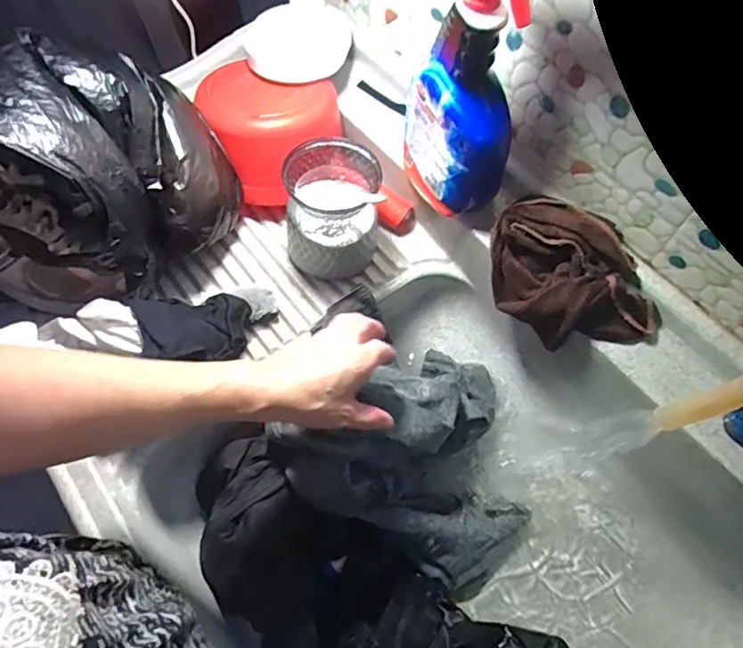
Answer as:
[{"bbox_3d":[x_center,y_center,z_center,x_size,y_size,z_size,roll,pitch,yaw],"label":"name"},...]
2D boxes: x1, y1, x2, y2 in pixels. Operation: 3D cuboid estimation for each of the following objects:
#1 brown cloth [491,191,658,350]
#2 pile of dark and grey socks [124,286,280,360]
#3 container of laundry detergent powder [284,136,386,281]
[{"bbox_3d":[0.205,-0.047,0.542,0.110,0.082,0.181,-36,69,-15],"label":"brown cloth"},{"bbox_3d":[-0.156,0.000,0.531,0.089,0.041,0.156,47,37,20],"label":"pile of dark and grey socks"},{"bbox_3d":[-0.043,-0.127,0.597,0.101,0.112,0.112,7,65,5],"label":"container of laundry detergent powder"}]

